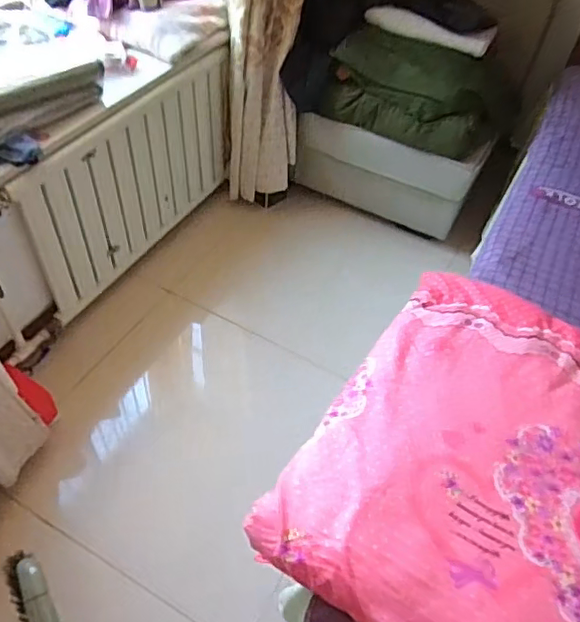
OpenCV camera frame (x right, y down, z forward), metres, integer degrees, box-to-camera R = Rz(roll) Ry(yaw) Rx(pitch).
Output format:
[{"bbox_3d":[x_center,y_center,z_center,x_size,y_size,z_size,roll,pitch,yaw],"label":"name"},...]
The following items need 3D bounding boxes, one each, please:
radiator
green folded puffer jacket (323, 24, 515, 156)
[{"bbox_3d":[-0.453,-0.402,1.761,0.074,0.469,0.866,29,53,18],"label":"radiator"},{"bbox_3d":[0.396,-0.687,1.782,0.565,0.298,0.122,22,51,13],"label":"green folded puffer jacket"}]

